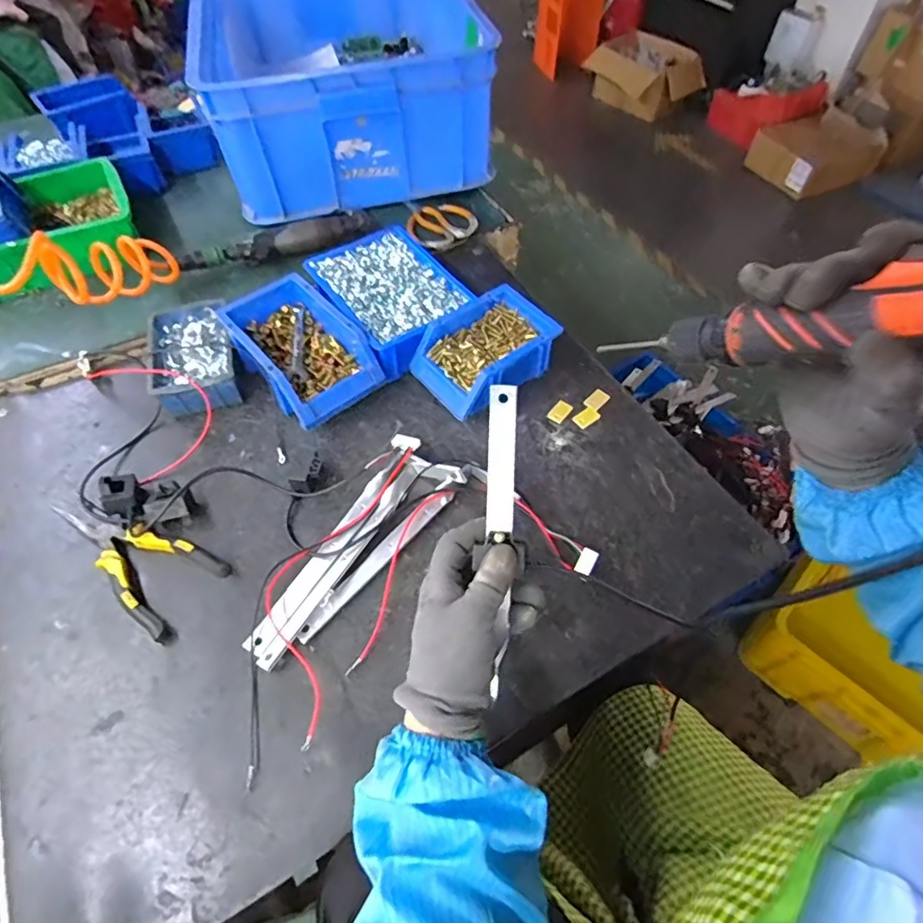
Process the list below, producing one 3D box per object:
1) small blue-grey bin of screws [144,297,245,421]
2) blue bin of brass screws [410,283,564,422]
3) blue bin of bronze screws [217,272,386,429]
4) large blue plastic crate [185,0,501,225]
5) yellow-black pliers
[{"bbox_3d":[-0.323,-0.126,0.664,0.096,0.049,0.158,-15,59,-10],"label":"small blue-grey bin of screws"},{"bbox_3d":[0.029,-0.126,0.651,0.151,0.073,0.119,-32,63,-19],"label":"blue bin of brass screws"},{"bbox_3d":[-0.191,-0.132,0.651,0.118,0.076,0.188,-36,64,-21],"label":"blue bin of bronze screws"},{"bbox_3d":[-0.209,-0.692,0.948,0.430,0.208,0.601,-11,56,-8],"label":"large blue plastic crate"},{"bbox_3d":[-0.325,0.088,0.533,0.185,0.020,0.086,29,62,17],"label":"yellow-black pliers"}]

